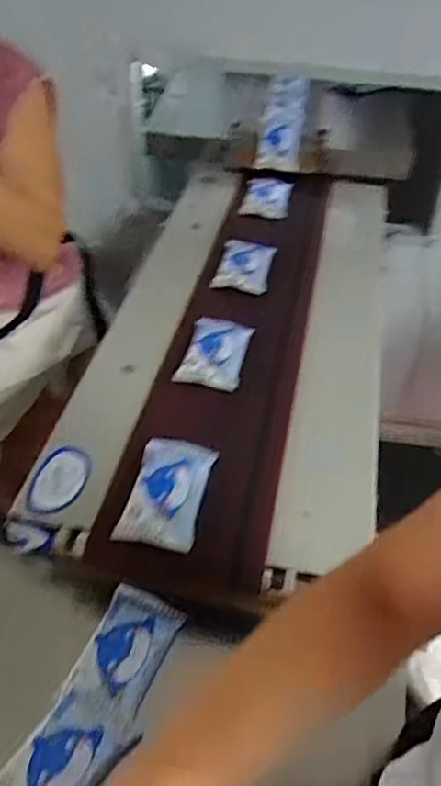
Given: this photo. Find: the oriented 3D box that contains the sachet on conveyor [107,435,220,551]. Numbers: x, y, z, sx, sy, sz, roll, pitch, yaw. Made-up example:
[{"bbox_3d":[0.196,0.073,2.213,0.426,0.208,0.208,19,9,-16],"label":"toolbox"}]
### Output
[{"bbox_3d":[-0.061,0.113,0.728,0.085,0.019,0.148,10,43,6],"label":"sachet on conveyor"}]

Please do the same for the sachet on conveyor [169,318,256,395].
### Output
[{"bbox_3d":[-0.005,-0.065,0.918,0.090,0.034,0.131,13,44,9],"label":"sachet on conveyor"}]

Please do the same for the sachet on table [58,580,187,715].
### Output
[{"bbox_3d":[-0.101,0.273,0.666,0.086,0.026,0.134,17,45,13],"label":"sachet on table"}]

